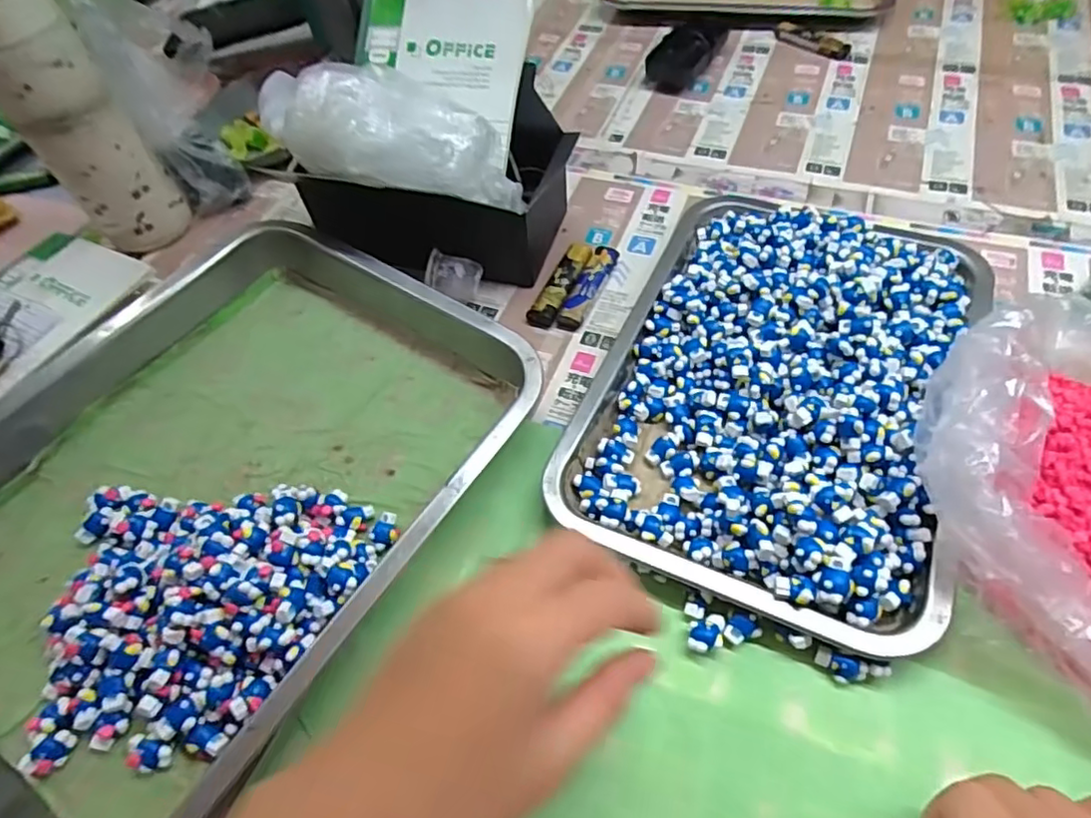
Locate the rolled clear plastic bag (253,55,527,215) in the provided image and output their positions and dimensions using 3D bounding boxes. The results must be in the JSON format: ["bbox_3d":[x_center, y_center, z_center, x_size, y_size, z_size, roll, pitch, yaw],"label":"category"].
[{"bbox_3d":[-0.098,-0.186,0.433,0.179,0.063,0.071,16,55,-6],"label":"rolled clear plastic bag"}]

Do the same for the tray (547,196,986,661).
[{"bbox_3d":[0.148,-0.030,0.389,0.205,0.041,0.308,19,58,19],"label":"tray"}]

